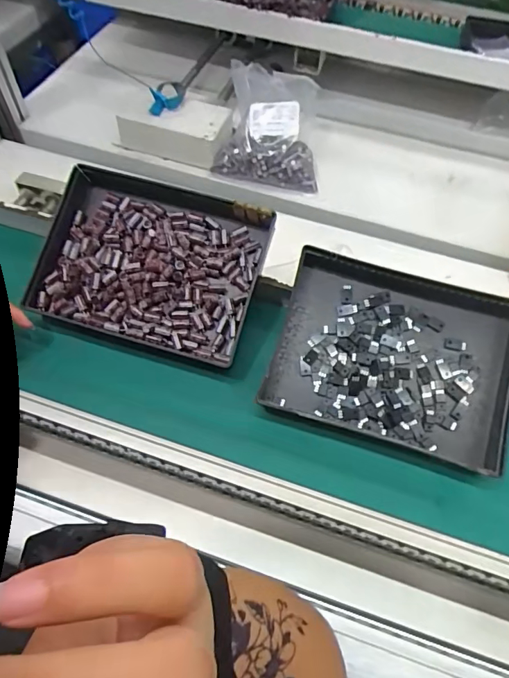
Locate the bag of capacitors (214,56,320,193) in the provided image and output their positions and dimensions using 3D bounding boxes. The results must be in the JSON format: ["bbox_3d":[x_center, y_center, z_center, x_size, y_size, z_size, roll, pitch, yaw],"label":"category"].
[{"bbox_3d":[0.025,-0.379,0.805,0.181,0.124,0.202,2,57,-2],"label":"bag of capacitors"}]

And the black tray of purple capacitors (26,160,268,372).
[{"bbox_3d":[-0.112,-0.083,0.486,0.230,0.029,0.176,16,78,6],"label":"black tray of purple capacitors"}]

